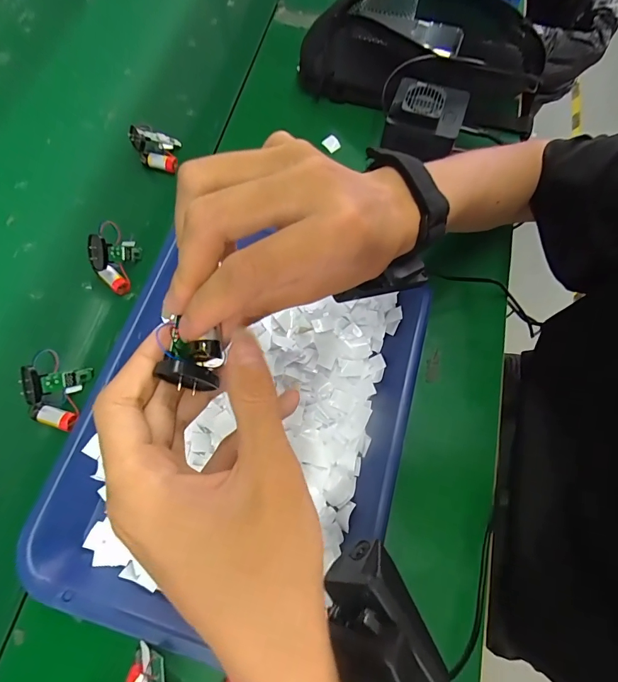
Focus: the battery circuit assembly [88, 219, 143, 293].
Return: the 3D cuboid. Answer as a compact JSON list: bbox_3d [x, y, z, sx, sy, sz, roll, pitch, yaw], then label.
[{"bbox_3d":[-0.190,-0.080,0.362,0.029,0.046,0.051,11,71,1],"label":"battery circuit assembly"}]

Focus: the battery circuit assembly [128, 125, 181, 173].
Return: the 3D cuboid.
[{"bbox_3d":[-0.172,-0.220,0.421,0.048,0.032,0.044,1,71,-3],"label":"battery circuit assembly"}]

